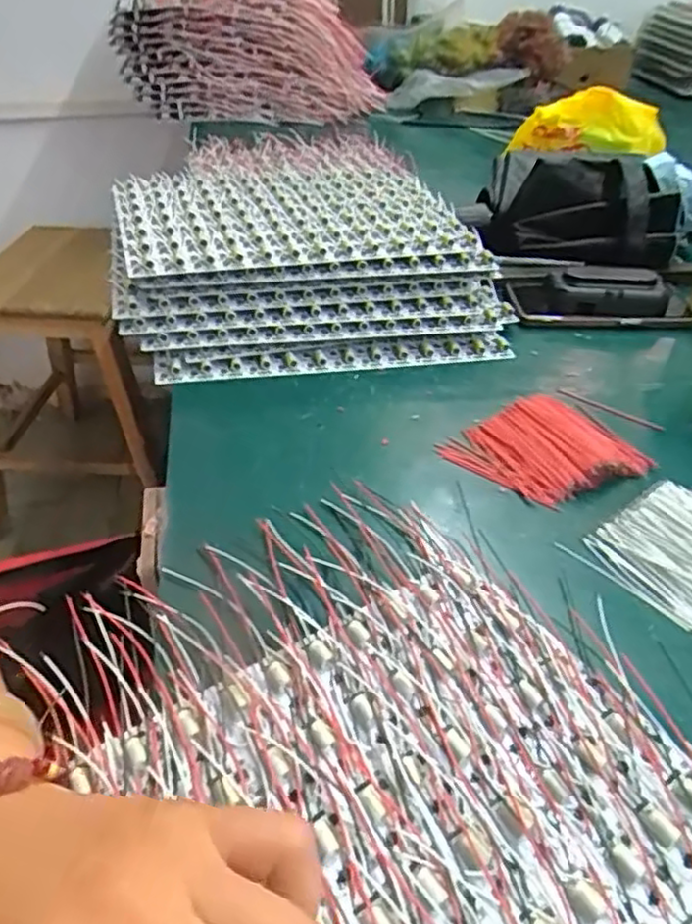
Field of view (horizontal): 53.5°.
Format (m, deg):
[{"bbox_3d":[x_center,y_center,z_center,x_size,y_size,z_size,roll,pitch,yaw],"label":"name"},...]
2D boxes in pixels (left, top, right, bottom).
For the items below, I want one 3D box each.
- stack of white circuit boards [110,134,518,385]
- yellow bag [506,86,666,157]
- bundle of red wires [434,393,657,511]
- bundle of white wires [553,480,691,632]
[{"bbox_3d":[-0.039,-0.194,0.637,0.328,0.077,0.310,-5,40,-11],"label":"stack of white circuit boards"},{"bbox_3d":[0.303,-0.419,0.851,0.183,0.079,0.086,8,40,14],"label":"yellow bag"},{"bbox_3d":[0.131,-0.010,0.458,0.109,0.020,0.090,-19,45,-25],"label":"bundle of red wires"},{"bbox_3d":[0.196,0.053,0.380,0.107,0.020,0.084,34,48,31],"label":"bundle of white wires"}]

